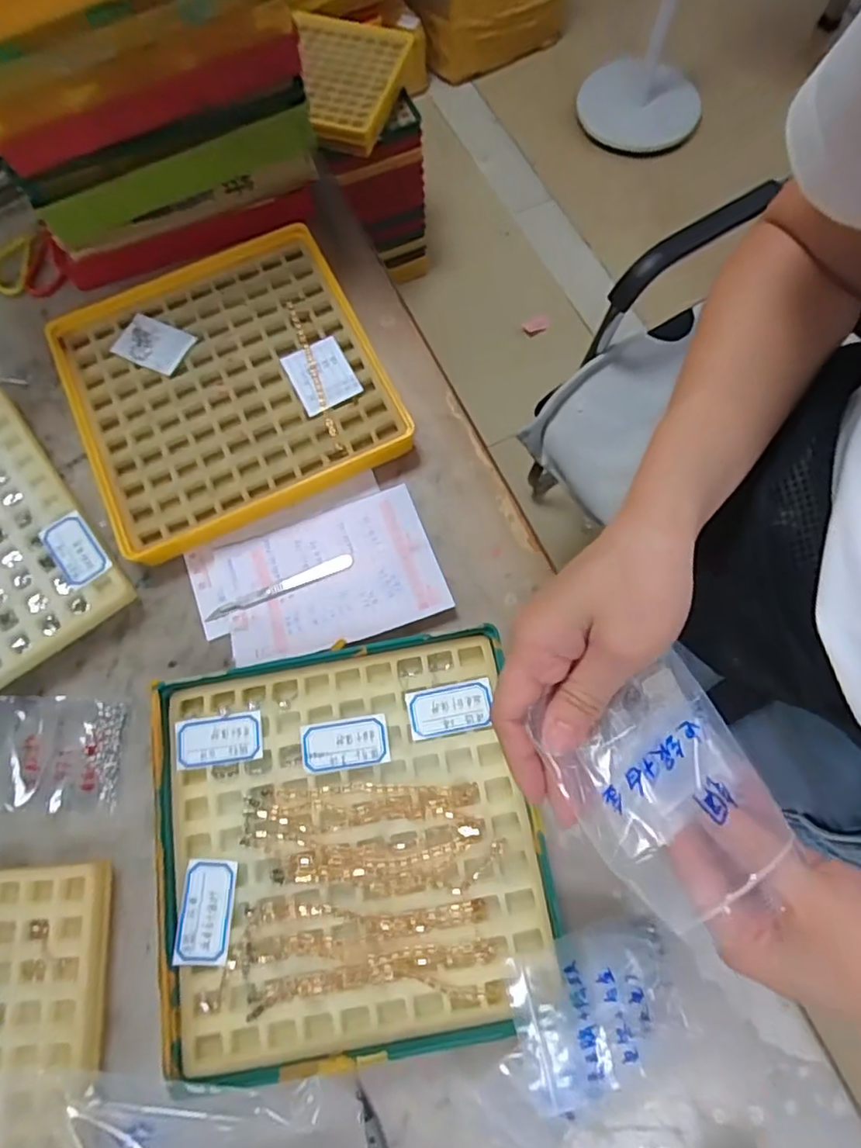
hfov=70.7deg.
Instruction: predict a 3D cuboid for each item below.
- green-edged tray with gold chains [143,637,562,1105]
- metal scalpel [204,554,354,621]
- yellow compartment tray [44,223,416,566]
[{"bbox_3d":[-0.061,0.190,0.446,0.264,0.024,0.267,-10,72,-1],"label":"green-edged tray with gold chains"},{"bbox_3d":[-0.130,0.012,0.528,0.131,0.011,0.013,-22,72,-5],"label":"metal scalpel"},{"bbox_3d":[-0.195,-0.181,0.570,0.274,0.028,0.275,-25,73,-6],"label":"yellow compartment tray"}]

